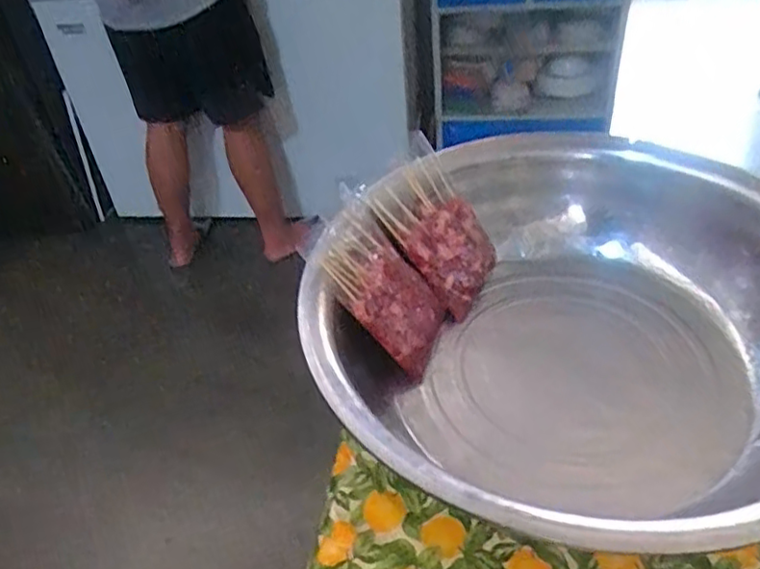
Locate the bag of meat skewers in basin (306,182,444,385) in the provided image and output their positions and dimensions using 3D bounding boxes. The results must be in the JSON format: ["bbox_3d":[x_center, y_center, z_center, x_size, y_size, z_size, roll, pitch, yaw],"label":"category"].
[{"bbox_3d":[-0.003,0.003,0.785,0.029,0.236,0.138,-21,13,46],"label":"bag of meat skewers in basin"}]

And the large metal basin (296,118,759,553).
[{"bbox_3d":[0.190,0.052,0.729,0.522,0.197,0.572,-4,40,3],"label":"large metal basin"}]

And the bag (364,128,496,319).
[{"bbox_3d":[0.080,-0.072,0.860,0.133,0.216,0.036,-44,14,-29],"label":"bag"}]

